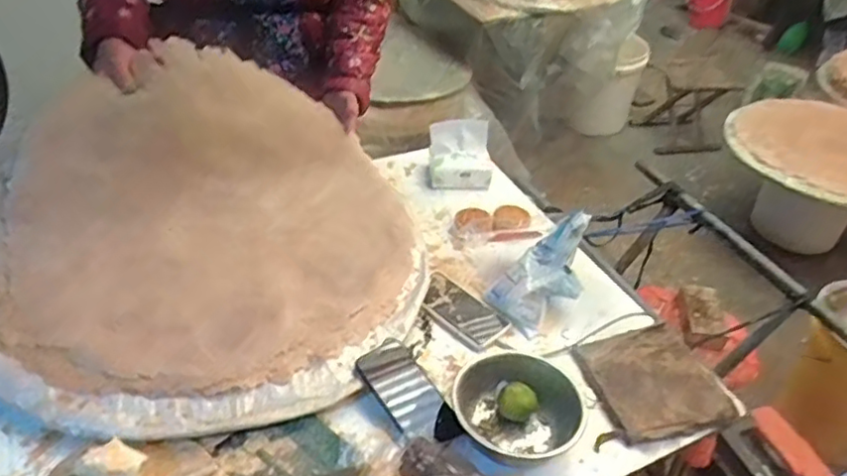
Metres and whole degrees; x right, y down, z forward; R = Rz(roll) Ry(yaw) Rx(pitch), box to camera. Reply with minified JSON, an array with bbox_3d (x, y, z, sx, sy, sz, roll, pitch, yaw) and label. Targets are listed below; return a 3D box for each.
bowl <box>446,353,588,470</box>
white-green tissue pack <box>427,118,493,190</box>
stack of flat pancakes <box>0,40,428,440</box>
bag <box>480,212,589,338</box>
[{"bbox_3d":[0.123,0.220,0.838,0.172,0.059,0.153,11,39,6],"label":"bowl"},{"bbox_3d":[0.071,-0.164,1.277,0.119,0.095,0.116,1,39,-6],"label":"white-green tissue pack"},{"bbox_3d":[-0.310,-0.031,0.961,0.604,0.241,0.574,3,39,-4],"label":"stack of flat pancakes"},{"bbox_3d":[0.193,0.045,1.017,0.111,0.062,0.209,32,71,28],"label":"bag"}]

